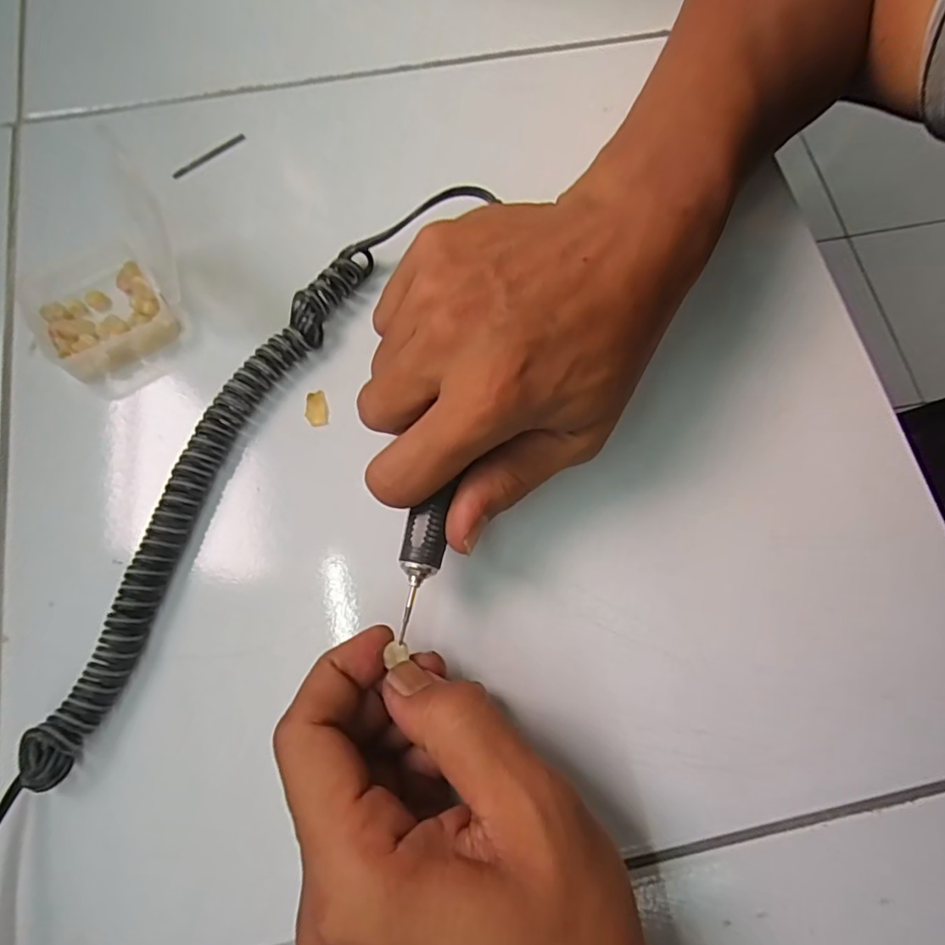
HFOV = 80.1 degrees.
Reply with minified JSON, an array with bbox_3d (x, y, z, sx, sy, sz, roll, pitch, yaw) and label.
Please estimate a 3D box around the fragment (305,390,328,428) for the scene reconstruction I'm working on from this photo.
[{"bbox_3d":[-0.071,-0.030,0.256,0.010,0.004,0.017,-6,73,-3],"label":"fragment"}]

